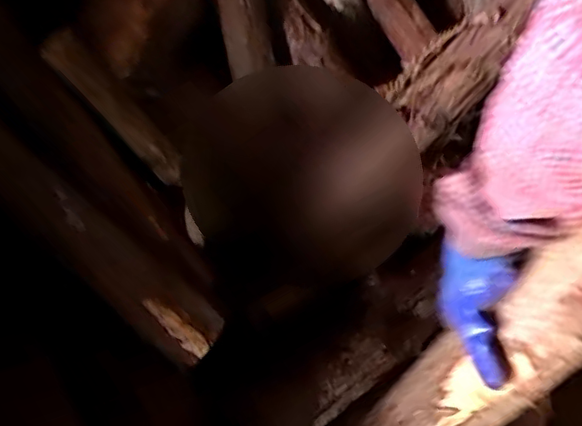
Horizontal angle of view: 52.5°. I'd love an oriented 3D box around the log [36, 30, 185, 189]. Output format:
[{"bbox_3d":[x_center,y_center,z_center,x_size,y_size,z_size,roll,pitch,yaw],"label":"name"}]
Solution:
[{"bbox_3d":[-0.259,-0.156,0.903,0.036,0.295,0.061,-18,47,18],"label":"log"}]

